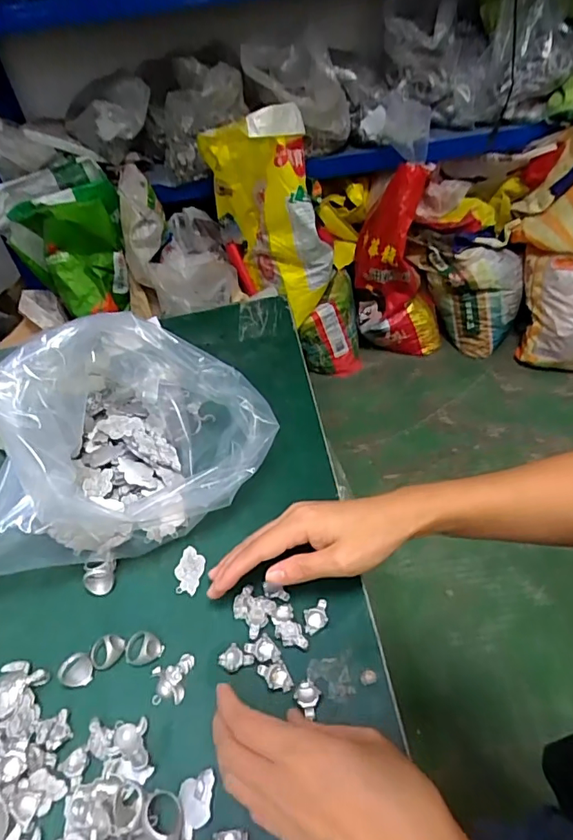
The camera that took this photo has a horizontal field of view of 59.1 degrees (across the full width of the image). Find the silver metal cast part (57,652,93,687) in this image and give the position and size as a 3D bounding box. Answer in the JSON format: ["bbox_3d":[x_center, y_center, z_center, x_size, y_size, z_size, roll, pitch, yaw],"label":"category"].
[{"bbox_3d":[-0.145,0.173,0.350,0.015,0.022,0.022,23,52,27],"label":"silver metal cast part"}]

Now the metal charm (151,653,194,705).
[{"bbox_3d":[-0.080,0.178,0.351,0.027,0.005,0.032,0,45,7],"label":"metal charm"}]

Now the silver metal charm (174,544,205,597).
[{"bbox_3d":[-0.078,0.120,0.406,0.022,0.006,0.039,5,46,12],"label":"silver metal charm"}]

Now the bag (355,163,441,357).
[{"bbox_3d":[0.360,-0.474,1.598,0.268,0.581,0.252,0,45,7],"label":"bag"}]

